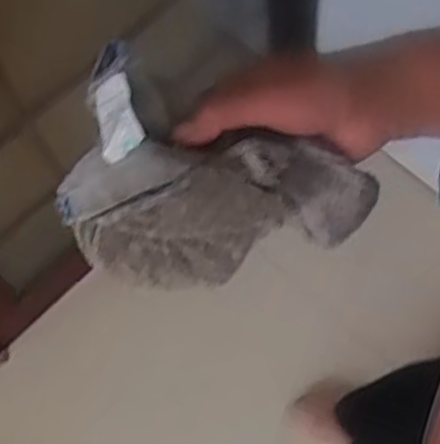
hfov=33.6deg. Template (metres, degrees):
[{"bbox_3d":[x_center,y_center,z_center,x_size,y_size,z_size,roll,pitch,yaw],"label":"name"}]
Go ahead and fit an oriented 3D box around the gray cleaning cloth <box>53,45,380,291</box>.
[{"bbox_3d":[-0.001,-0.021,0.404,0.163,0.077,0.112,15,71,7],"label":"gray cleaning cloth"}]

